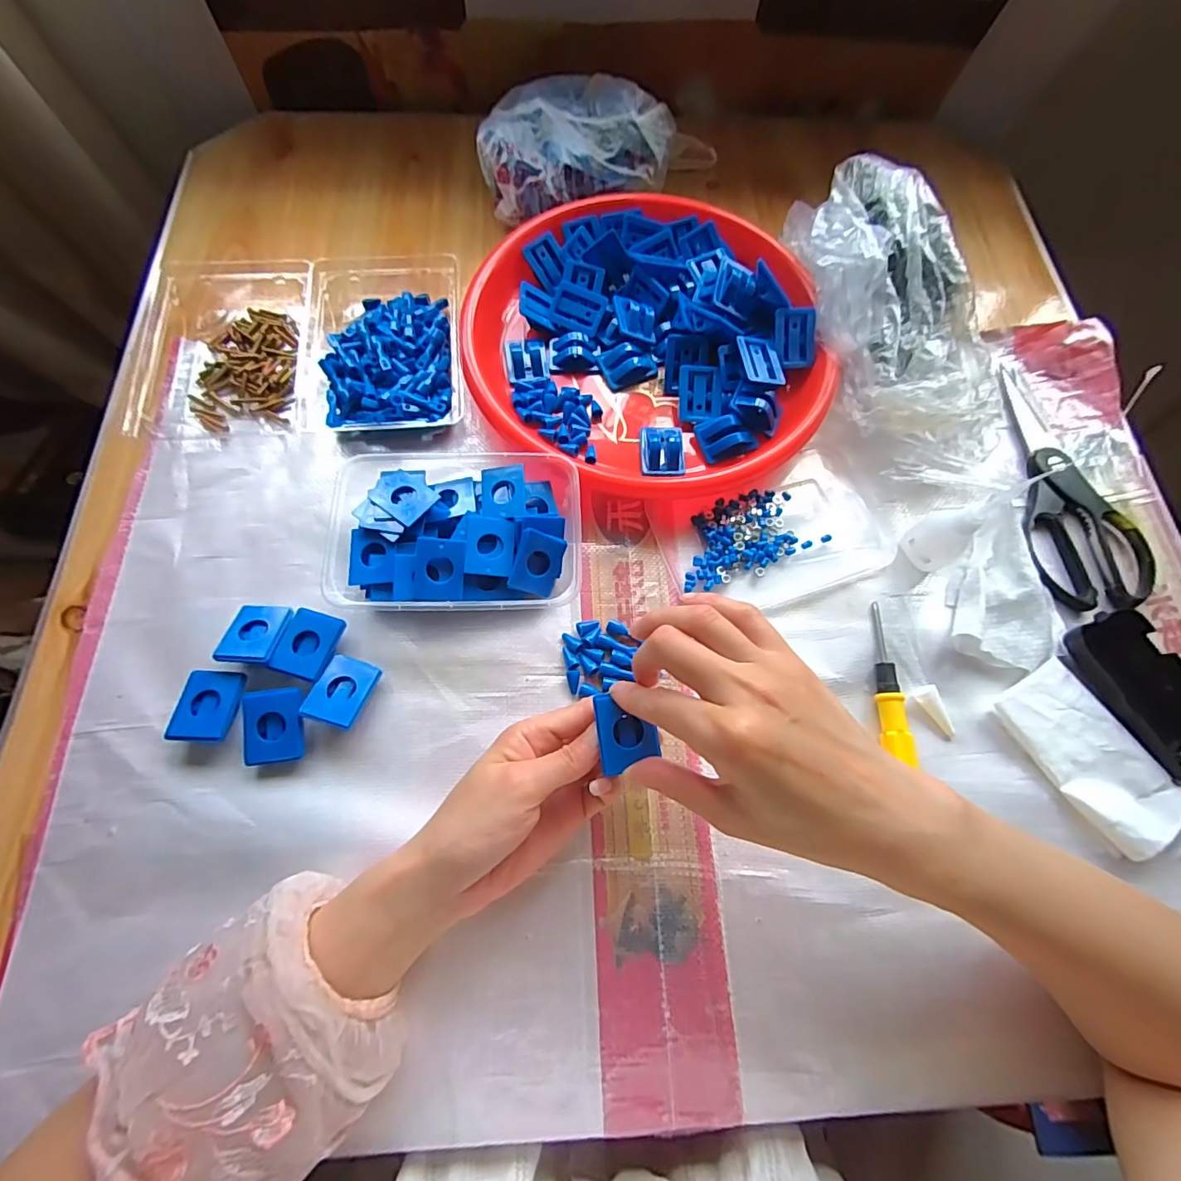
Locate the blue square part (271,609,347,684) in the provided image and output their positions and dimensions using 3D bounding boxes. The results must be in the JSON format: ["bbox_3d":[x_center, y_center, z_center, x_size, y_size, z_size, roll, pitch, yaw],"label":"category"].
[{"bbox_3d":[-0.186,0.037,0.342,0.034,0.014,0.044,15,70,3],"label":"blue square part"}]

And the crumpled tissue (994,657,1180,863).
[{"bbox_3d":[0.325,0.109,0.335,0.058,0.020,0.114,-32,74,-13],"label":"crumpled tissue"}]

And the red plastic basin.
[{"bbox_3d":[0.043,-0.212,0.422,0.279,0.048,0.274,1,70,-2],"label":"red plastic basin"}]

